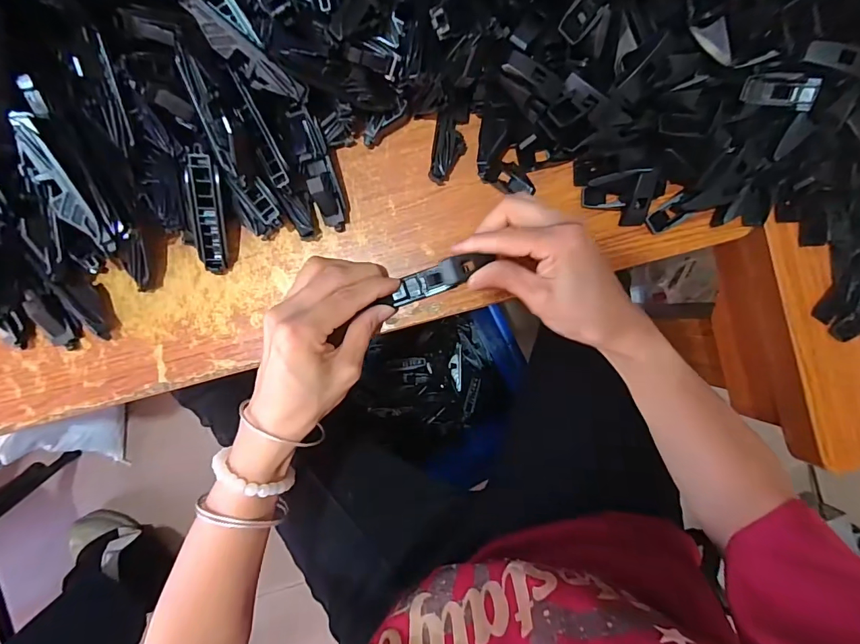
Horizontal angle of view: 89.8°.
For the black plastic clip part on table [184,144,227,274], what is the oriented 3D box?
[{"bbox_3d":[-0.148,-0.072,0.288,0.020,0.013,0.080,1,113,-3],"label":"black plastic clip part on table"}]

